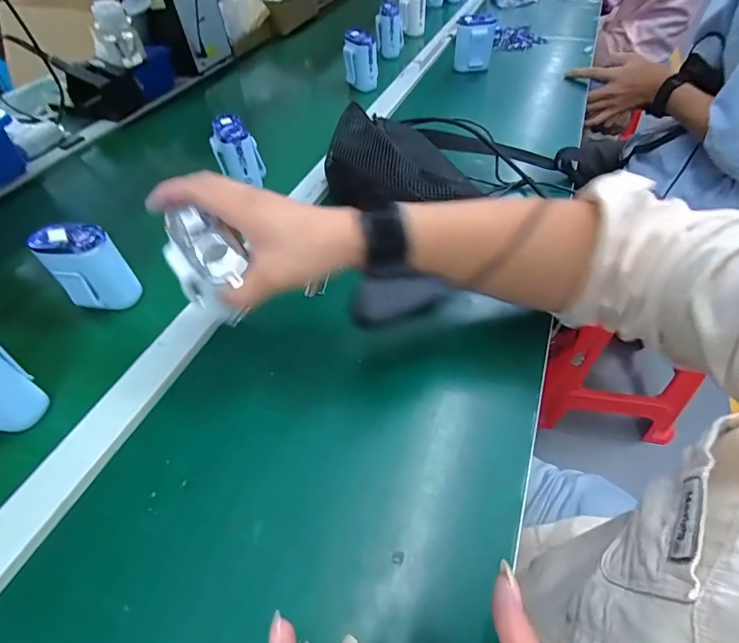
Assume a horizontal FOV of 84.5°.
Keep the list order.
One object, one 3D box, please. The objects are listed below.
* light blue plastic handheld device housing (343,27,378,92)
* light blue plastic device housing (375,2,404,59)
[{"bbox_3d":[-0.016,-0.477,0.749,0.059,0.095,0.039,-2,49,2],"label":"light blue plastic handheld device housing"},{"bbox_3d":[0.043,-0.605,0.859,0.059,0.093,0.056,1,49,5],"label":"light blue plastic device housing"}]

